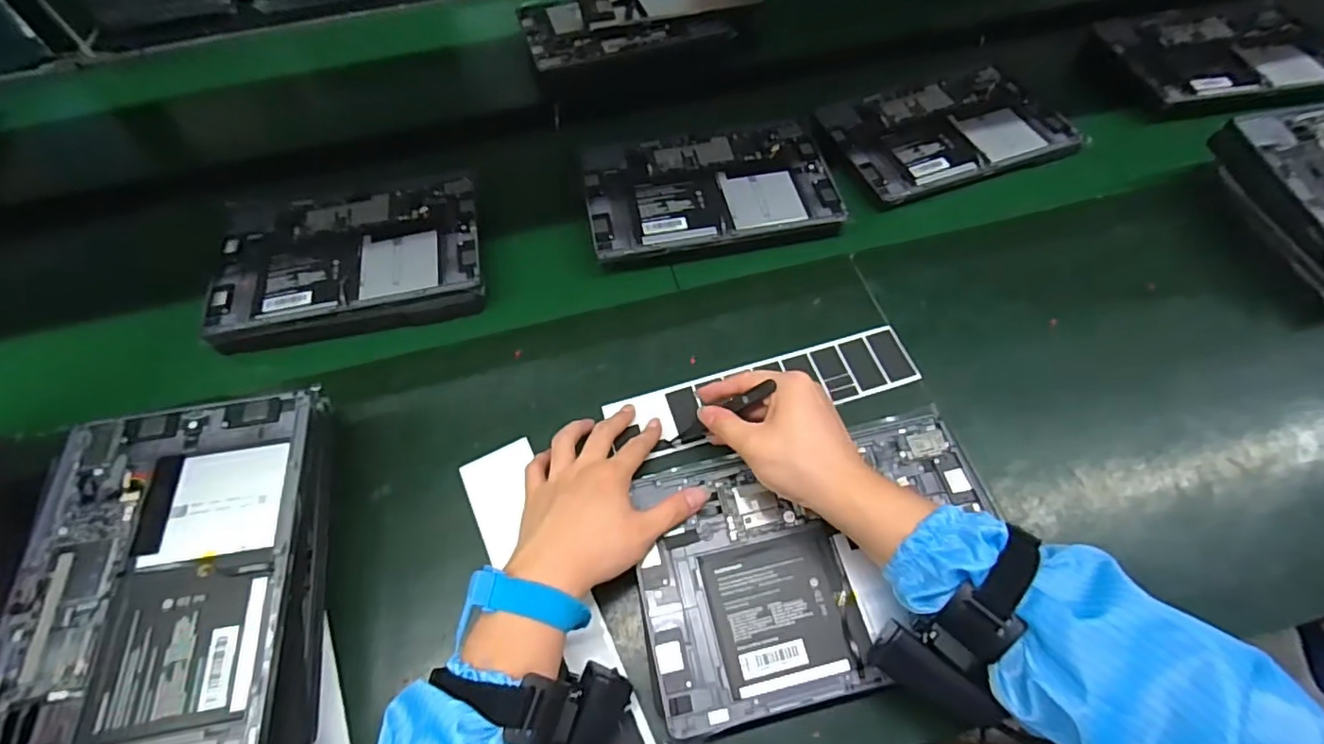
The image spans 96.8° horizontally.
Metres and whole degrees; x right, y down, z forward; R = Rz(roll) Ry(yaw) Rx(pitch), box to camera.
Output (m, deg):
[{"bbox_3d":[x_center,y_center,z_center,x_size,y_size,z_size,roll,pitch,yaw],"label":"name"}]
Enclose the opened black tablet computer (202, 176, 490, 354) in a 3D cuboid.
[{"bbox_3d":[-0.306,-0.114,0.585,0.252,0.026,0.173,-8,58,-2],"label":"opened black tablet computer"}]

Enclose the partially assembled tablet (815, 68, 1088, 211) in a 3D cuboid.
[{"bbox_3d":[0.316,-0.270,0.650,0.252,0.013,0.170,-18,59,-9],"label":"partially assembled tablet"}]

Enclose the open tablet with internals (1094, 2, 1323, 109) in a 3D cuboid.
[{"bbox_3d":[0.644,-0.376,0.685,0.237,0.019,0.184,-8,57,-1],"label":"open tablet with internals"}]

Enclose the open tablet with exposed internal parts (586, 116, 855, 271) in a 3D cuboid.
[{"bbox_3d":[0.050,-0.191,0.610,0.249,0.018,0.172,-7,58,-2],"label":"open tablet with exposed internal parts"}]

